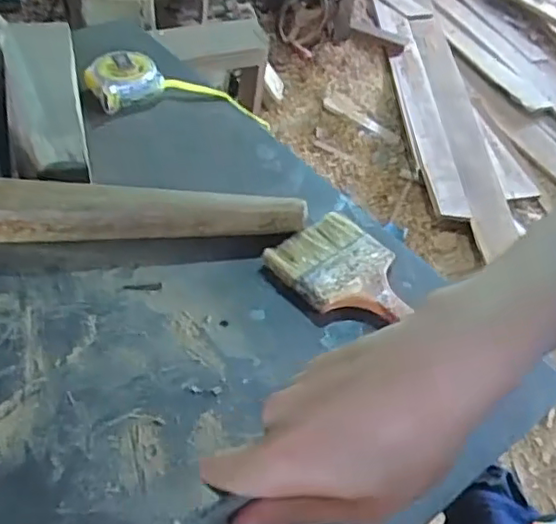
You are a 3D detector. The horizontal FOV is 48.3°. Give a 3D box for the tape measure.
[{"bbox_3d":[-0.113,-0.180,0.644,0.174,0.035,0.072,10,46,1],"label":"tape measure"}]

